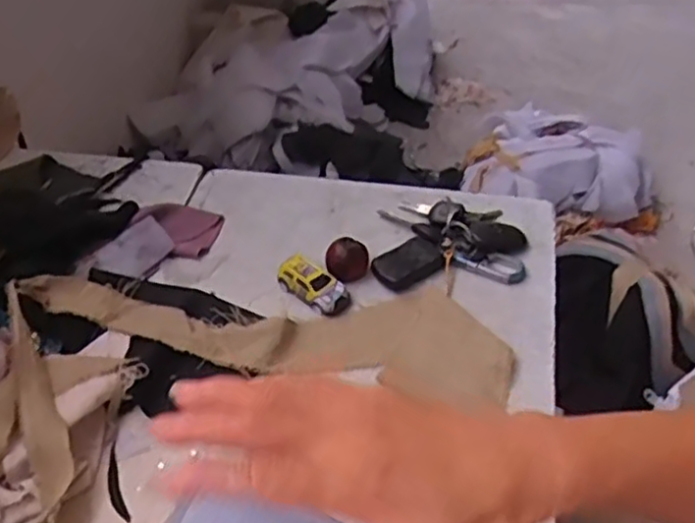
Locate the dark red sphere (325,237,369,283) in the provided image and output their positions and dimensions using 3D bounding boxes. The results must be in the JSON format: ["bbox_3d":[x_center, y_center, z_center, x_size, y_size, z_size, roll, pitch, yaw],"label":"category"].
[{"bbox_3d":[0.000,0.001,0.589,0.035,0.032,0.028,-3,46,2],"label":"dark red sphere"}]

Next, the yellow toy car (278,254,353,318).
[{"bbox_3d":[-0.026,0.018,0.571,0.062,0.023,0.032,29,55,28],"label":"yellow toy car"}]

